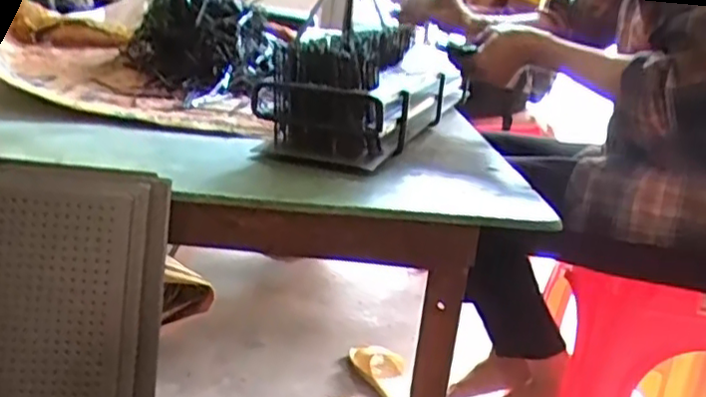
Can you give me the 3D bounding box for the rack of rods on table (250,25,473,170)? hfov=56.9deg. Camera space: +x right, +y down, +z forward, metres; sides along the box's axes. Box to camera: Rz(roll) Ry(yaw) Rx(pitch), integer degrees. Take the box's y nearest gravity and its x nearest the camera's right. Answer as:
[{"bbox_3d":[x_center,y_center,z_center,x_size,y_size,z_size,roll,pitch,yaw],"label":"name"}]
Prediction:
[{"bbox_3d":[0.043,-0.159,0.906,0.148,0.121,0.507,14,20,20],"label":"rack of rods on table"}]

